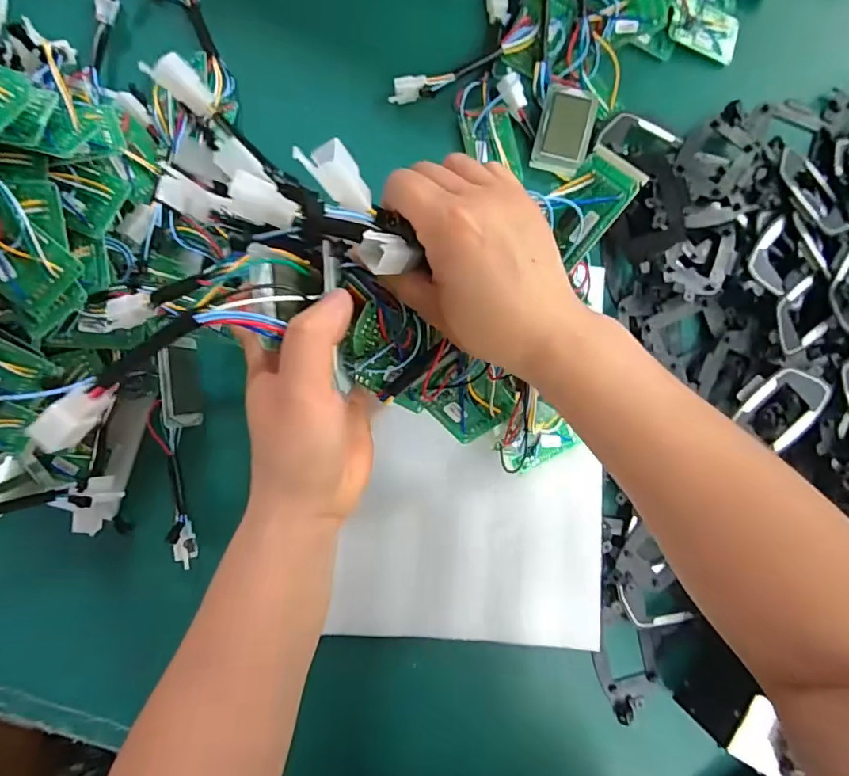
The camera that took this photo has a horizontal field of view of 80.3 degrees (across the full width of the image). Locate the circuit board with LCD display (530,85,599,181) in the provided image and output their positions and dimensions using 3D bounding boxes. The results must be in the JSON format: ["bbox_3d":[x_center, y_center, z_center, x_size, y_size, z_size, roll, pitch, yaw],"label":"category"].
[{"bbox_3d":[0.134,-0.246,0.478,0.048,0.013,0.080,14,89,-5],"label":"circuit board with LCD display"}]

